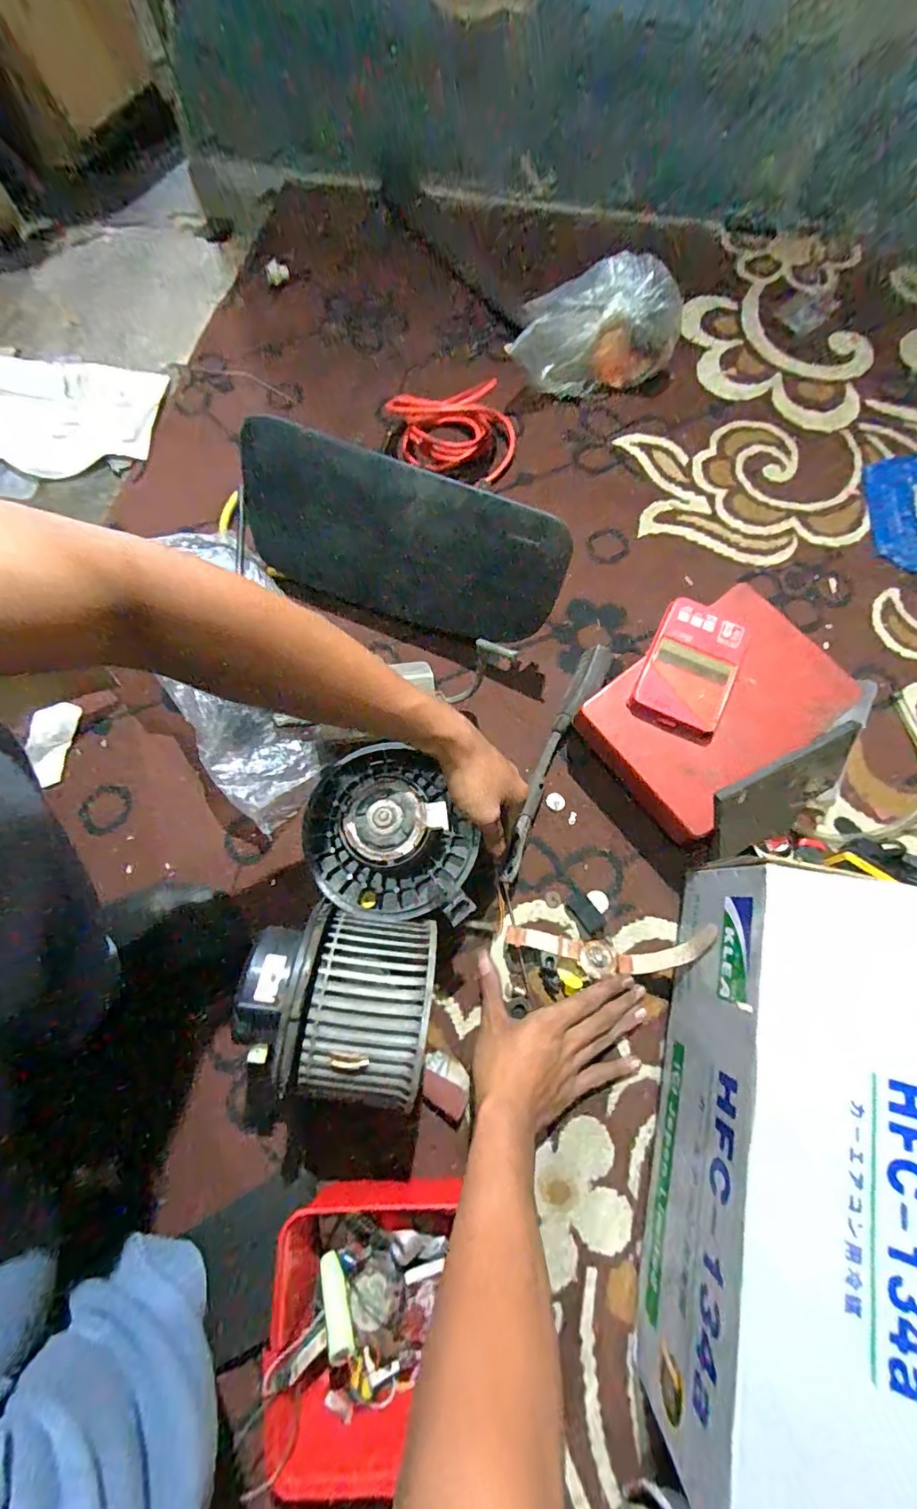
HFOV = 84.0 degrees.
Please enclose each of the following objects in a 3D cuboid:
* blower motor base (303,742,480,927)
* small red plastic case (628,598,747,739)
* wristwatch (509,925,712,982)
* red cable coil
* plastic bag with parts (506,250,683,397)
[{"bbox_3d":[-0.060,0.061,0.437,0.147,0.051,0.146,4,73,2],"label":"blower motor base"},{"bbox_3d":[0.234,-0.090,0.514,0.086,0.015,0.133,25,75,8],"label":"small red plastic case"},{"bbox_3d":[0.141,0.189,0.492,0.189,0.054,0.048,-3,72,19],"label":"wristwatch"},{"bbox_3d":[-0.010,-0.426,0.674,0.170,0.094,0.052,6,73,3],"label":"red cable coil"},{"bbox_3d":[0.195,-0.582,0.705,0.240,0.130,0.085,-14,73,-3],"label":"plastic bag with parts"}]

